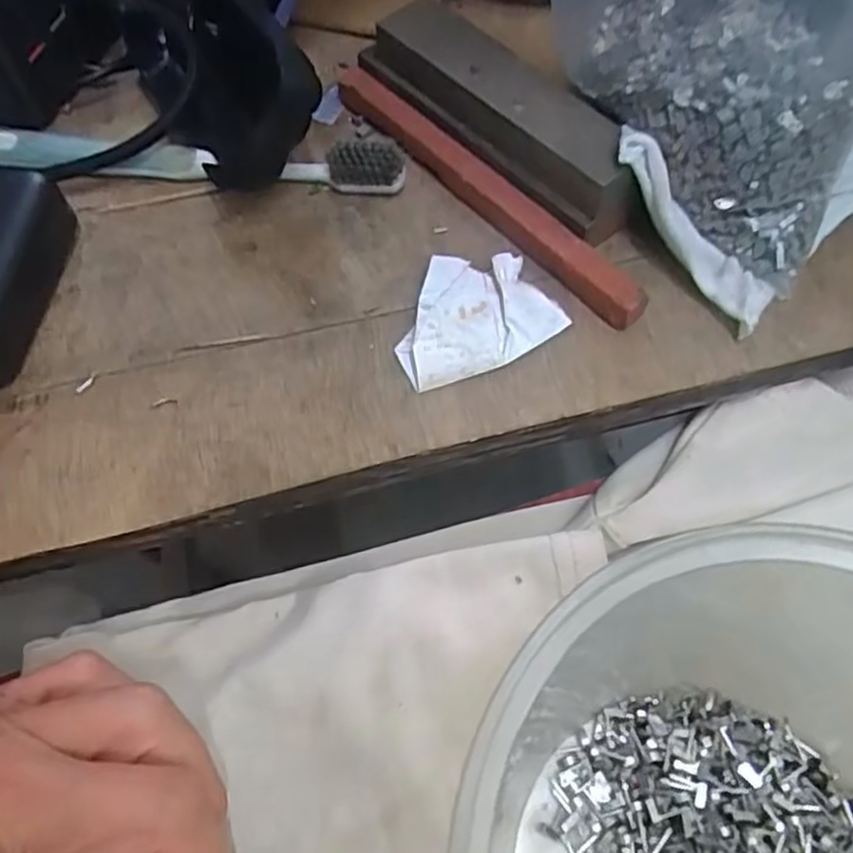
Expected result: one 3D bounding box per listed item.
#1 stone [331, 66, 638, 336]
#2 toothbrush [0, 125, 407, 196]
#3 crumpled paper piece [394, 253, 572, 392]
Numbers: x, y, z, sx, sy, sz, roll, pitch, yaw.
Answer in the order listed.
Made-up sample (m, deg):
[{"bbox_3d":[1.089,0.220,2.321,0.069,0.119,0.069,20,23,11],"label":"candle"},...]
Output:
[{"bbox_3d":[0.015,-0.087,0.253,0.014,0.014,0.151,-36,67,-17],"label":"stone"},{"bbox_3d":[-0.100,-0.096,0.262,0.184,0.016,0.016,6,62,4],"label":"toothbrush"},{"bbox_3d":[0.015,-0.037,0.232,0.053,0.010,0.039,-20,64,-10],"label":"crumpled paper piece"}]

